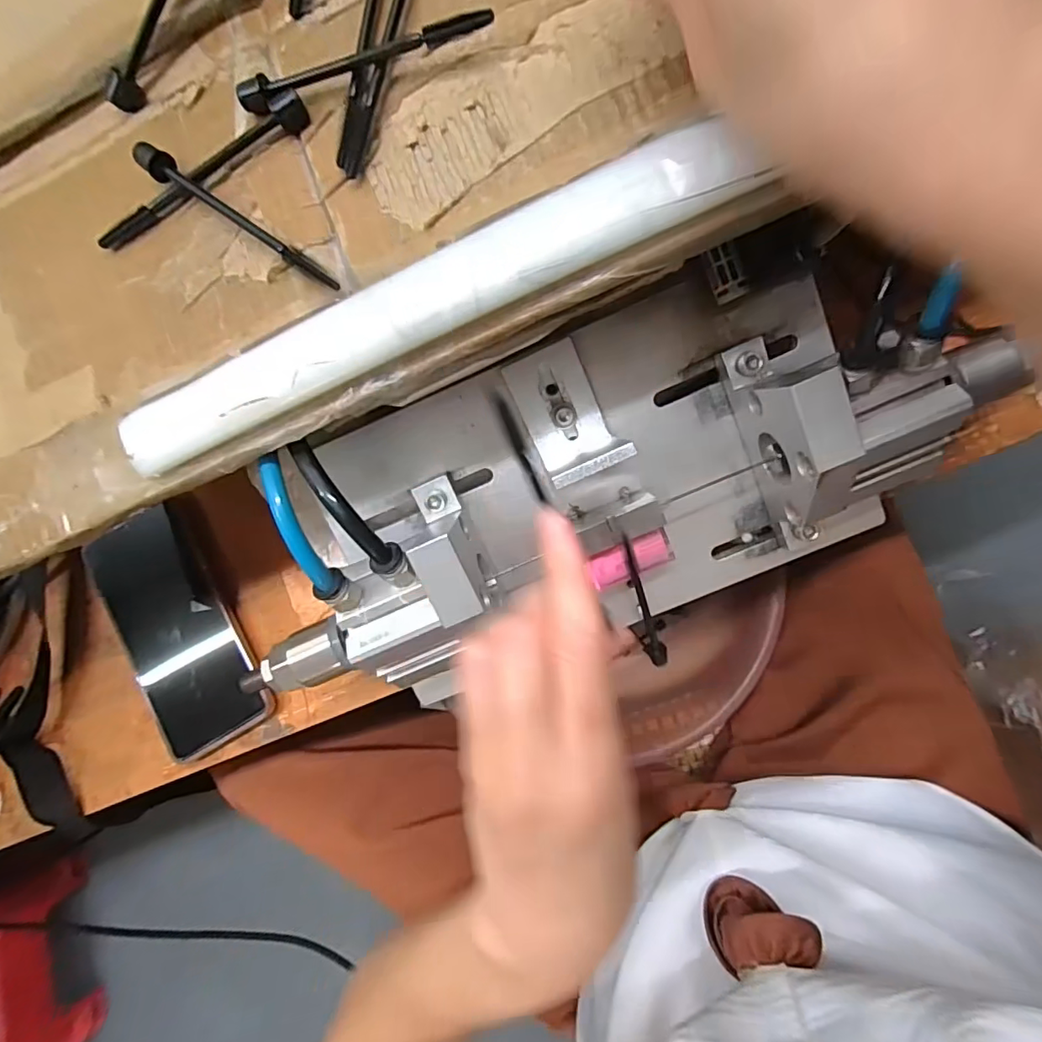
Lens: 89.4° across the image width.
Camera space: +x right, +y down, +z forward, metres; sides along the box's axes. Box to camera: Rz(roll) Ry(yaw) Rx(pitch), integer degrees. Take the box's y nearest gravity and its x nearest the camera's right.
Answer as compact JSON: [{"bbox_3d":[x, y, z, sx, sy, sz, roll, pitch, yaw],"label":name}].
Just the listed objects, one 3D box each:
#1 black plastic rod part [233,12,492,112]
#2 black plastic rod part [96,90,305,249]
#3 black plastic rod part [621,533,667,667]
[{"bbox_3d":[-0.059,-0.172,0.197,0.099,0.010,0.011,-12,87,9],"label":"black plastic rod part"},{"bbox_3d":[-0.127,-0.137,0.207,0.099,0.009,0.009,-27,85,7],"label":"black plastic rod part"},{"bbox_3d":[0.065,0.045,0.277,0.011,0.010,0.096,-17,123,8],"label":"black plastic rod part"}]

